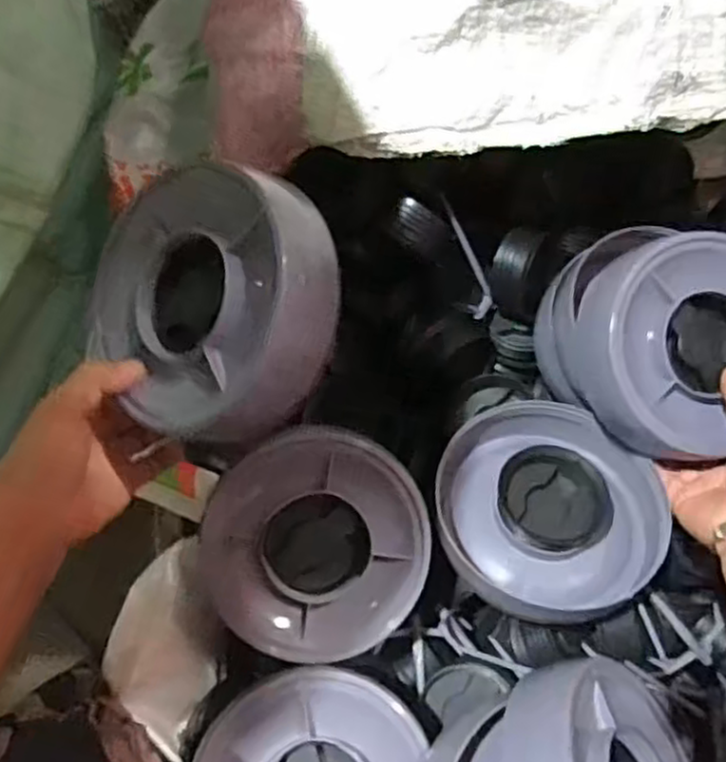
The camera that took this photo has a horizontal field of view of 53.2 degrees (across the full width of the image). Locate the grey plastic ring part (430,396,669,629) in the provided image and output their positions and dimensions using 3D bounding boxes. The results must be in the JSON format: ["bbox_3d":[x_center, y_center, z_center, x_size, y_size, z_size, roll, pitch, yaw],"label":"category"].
[{"bbox_3d":[0.130,0.089,0.515,0.154,0.033,0.148,-1,69,2],"label":"grey plastic ring part"}]

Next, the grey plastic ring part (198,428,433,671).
[{"bbox_3d":[-0.034,0.112,0.502,0.146,0.045,0.146,0,90,-8],"label":"grey plastic ring part"}]

